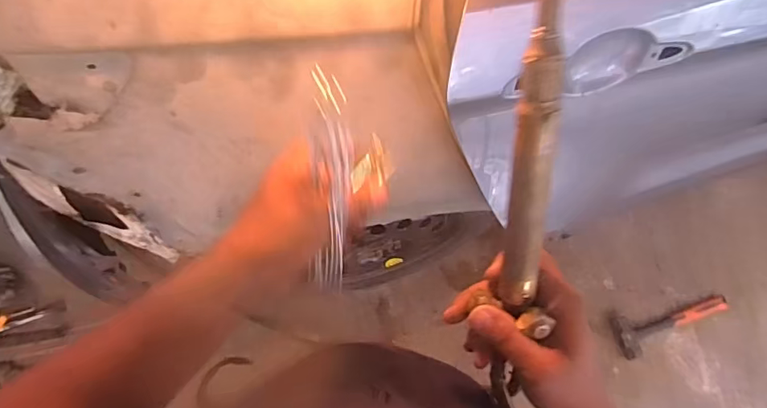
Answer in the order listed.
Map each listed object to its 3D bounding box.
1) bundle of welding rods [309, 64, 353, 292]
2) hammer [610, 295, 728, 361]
[{"bbox_3d":[-0.038,-0.012,0.362,0.029,0.009,0.162,2,106,0],"label":"bundle of welding rods"},{"bbox_3d":[0.900,0.362,1.586,0.381,0.045,0.129,-19,68,-8],"label":"hammer"}]

